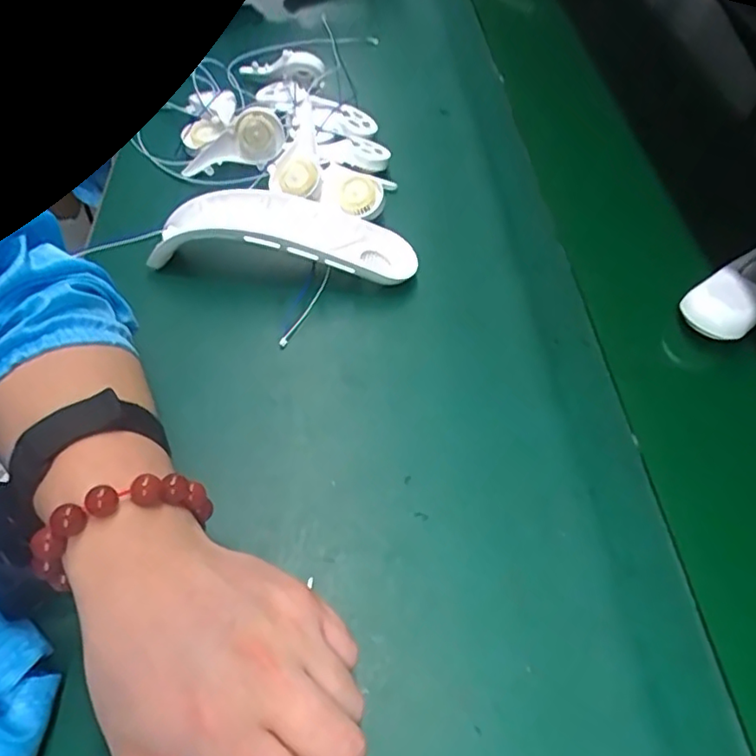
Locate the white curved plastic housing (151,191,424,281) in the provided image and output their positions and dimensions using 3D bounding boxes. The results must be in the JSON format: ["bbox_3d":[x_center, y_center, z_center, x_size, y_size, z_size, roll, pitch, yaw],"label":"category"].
[{"bbox_3d":[-0.070,-0.106,0.471,0.199,0.053,0.069,5,52,1],"label":"white curved plastic housing"}]

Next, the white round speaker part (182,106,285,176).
[{"bbox_3d":[-0.128,-0.204,0.544,0.093,0.013,0.045,-38,99,8],"label":"white round speaker part"}]

